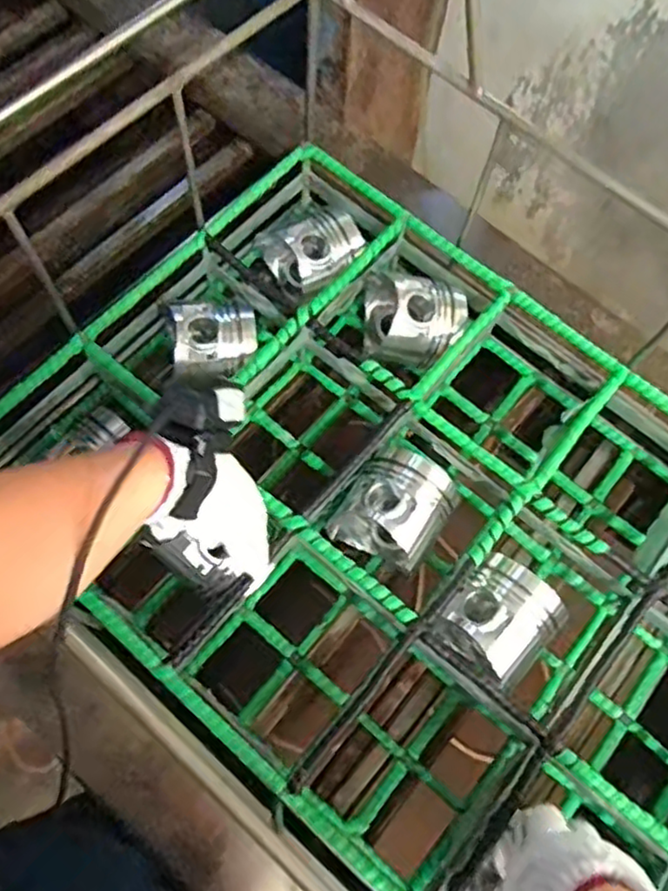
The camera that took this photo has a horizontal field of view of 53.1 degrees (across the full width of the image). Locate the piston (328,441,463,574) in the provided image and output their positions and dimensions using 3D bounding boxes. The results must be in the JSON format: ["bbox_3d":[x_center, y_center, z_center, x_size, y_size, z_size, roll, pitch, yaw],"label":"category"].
[{"bbox_3d":[0.057,0.058,0.610,0.085,0.073,0.102,33,71,10],"label":"piston"}]

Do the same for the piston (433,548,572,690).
[{"bbox_3d":[0.142,0.152,0.588,0.089,0.084,0.082,-40,76,-16],"label":"piston"}]

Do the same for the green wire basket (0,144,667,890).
[{"bbox_3d":[0.122,0.111,0.605,0.808,0.120,0.481,39,72,12],"label":"green wire basket"}]

